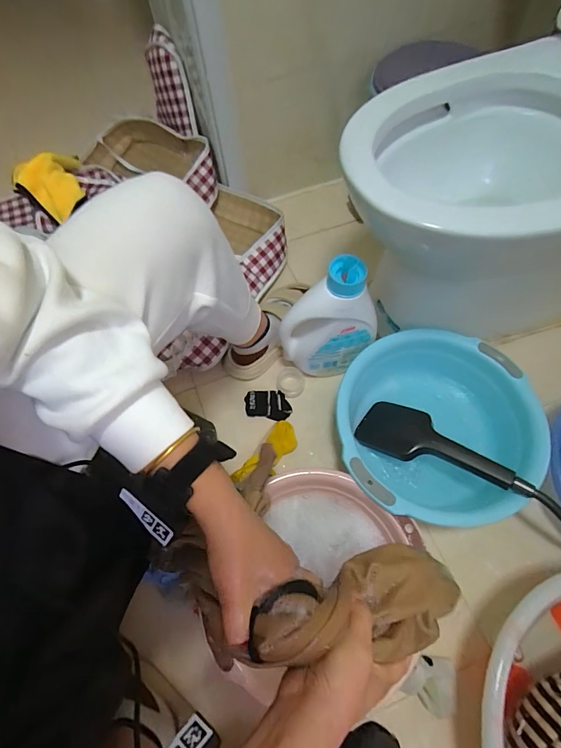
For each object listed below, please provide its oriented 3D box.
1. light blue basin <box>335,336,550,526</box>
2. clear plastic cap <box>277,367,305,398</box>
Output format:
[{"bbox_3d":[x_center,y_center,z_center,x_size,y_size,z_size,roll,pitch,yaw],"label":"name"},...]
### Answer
[{"bbox_3d":[0.245,0.090,0.651,0.296,0.106,0.317,-1,64,3],"label":"light blue basin"},{"bbox_3d":[0.021,0.014,0.766,0.055,0.016,0.065,-1,64,3],"label":"clear plastic cap"}]

